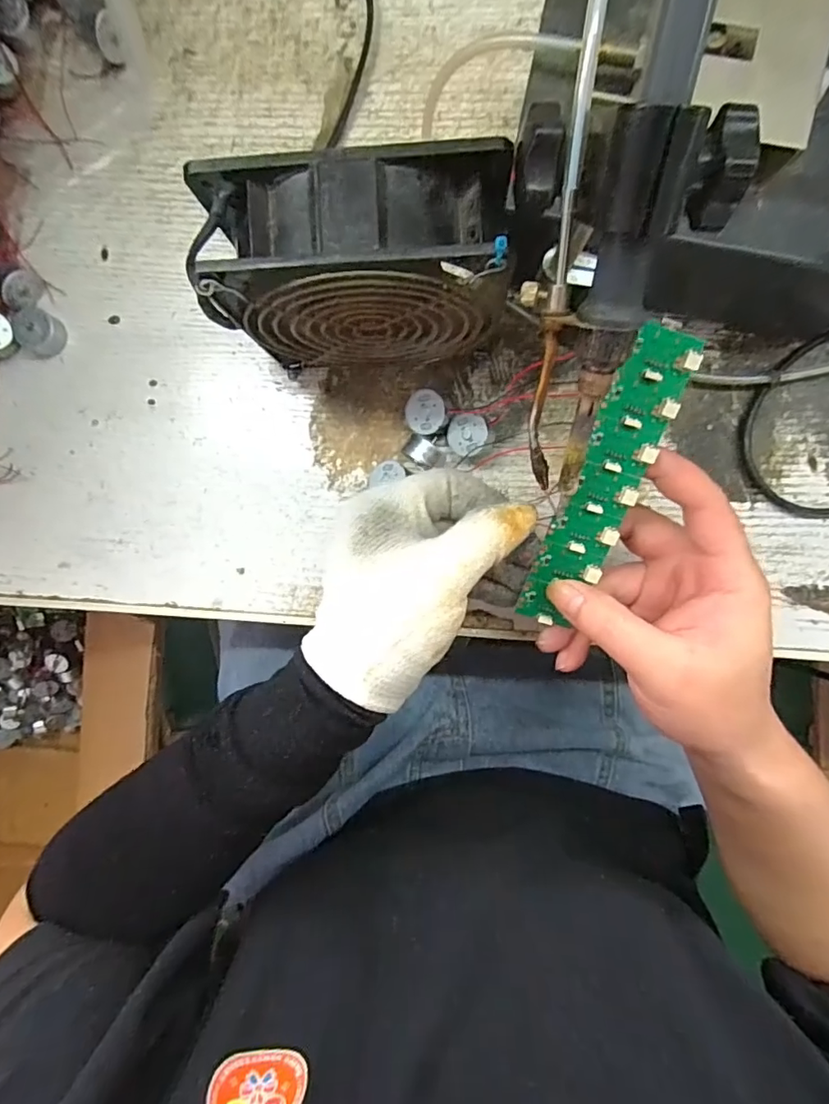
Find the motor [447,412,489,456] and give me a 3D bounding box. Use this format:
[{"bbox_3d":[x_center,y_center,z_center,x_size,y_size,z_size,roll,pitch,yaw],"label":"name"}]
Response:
[{"bbox_3d":[0.032,-0.066,0.296,0.023,0.013,0.023,4,98,29],"label":"motor"}]

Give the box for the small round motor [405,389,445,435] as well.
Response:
[{"bbox_3d":[0.006,-0.078,0.297,0.022,0.019,0.023,0,92,3],"label":"small round motor"}]

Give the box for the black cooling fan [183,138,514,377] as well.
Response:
[{"bbox_3d":[-0.021,-0.122,0.246,0.126,0.119,0.048,-2,94,2],"label":"black cooling fan"}]

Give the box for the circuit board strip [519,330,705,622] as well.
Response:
[{"bbox_3d":[0.084,-0.029,0.235,0.029,0.005,0.138,21,109,2],"label":"circuit board strip"}]

